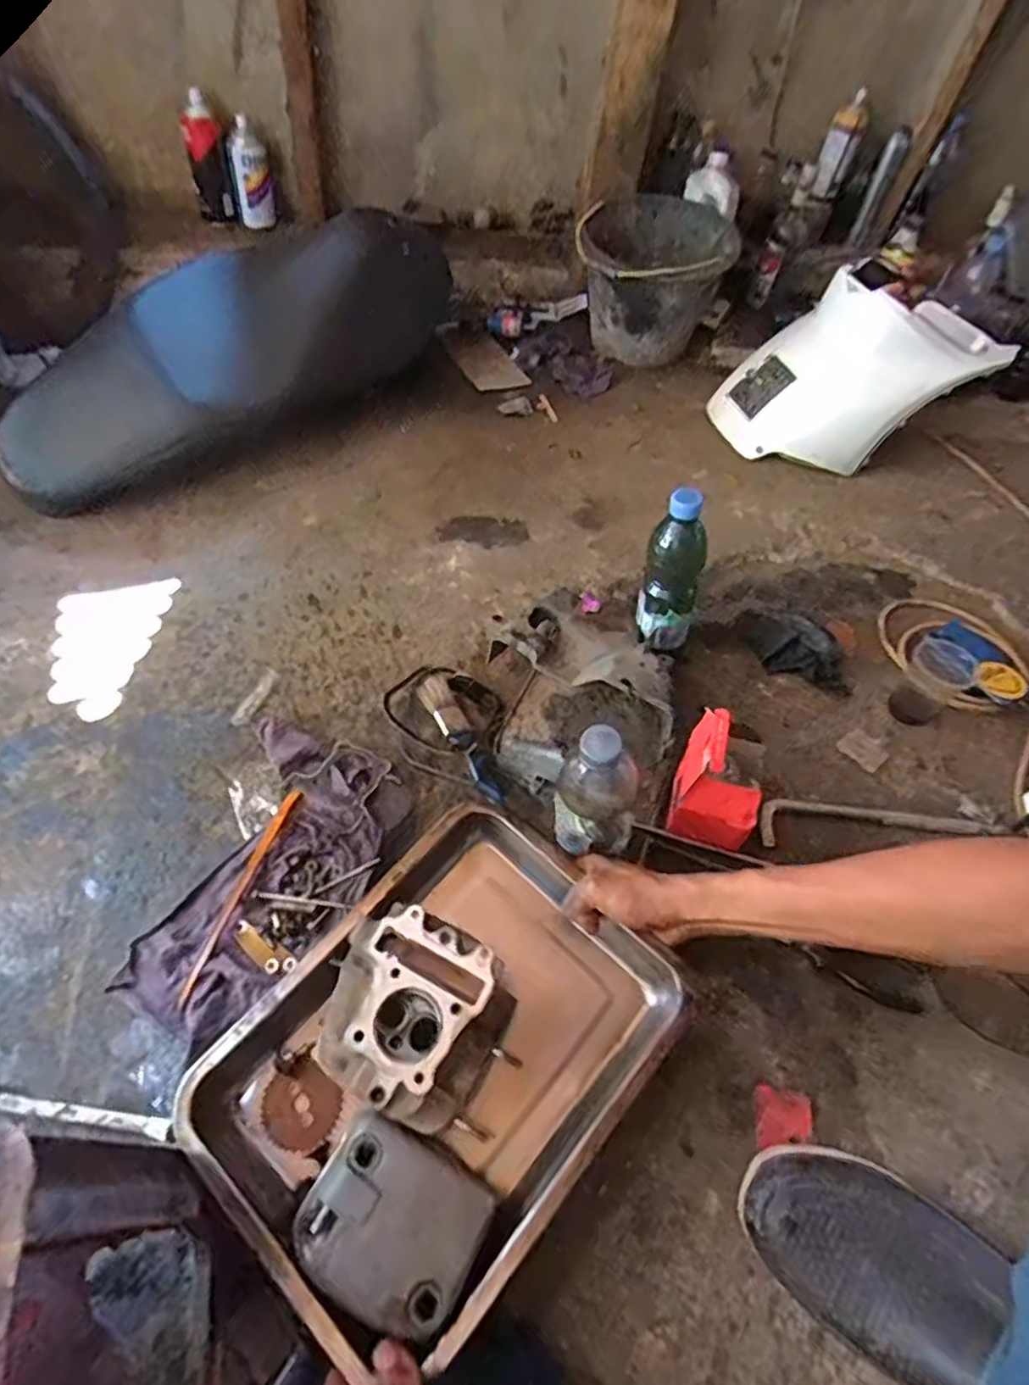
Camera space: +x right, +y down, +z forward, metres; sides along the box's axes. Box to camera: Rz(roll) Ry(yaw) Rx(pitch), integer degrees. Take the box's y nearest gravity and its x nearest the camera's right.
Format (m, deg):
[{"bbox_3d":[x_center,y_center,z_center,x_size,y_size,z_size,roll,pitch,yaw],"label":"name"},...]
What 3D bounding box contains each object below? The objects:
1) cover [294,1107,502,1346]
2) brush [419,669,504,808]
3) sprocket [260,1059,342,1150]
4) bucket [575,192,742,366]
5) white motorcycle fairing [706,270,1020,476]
[{"bbox_3d":[-0.081,0.355,0.452,0.122,0.037,0.096,24,53,11],"label":"cover"},{"bbox_3d":[-0.060,0.049,0.778,0.035,0.017,0.176,-25,59,-20],"label":"brush"},{"bbox_3d":[-0.171,0.331,0.542,0.060,0.006,0.057,32,58,19],"label":"sprocket"},{"bbox_3d":[0.262,-0.775,1.286,0.279,0.200,0.295,11,55,7],"label":"bucket"},{"bbox_3d":[0.542,-0.495,1.082,0.402,0.220,0.150,7,54,4],"label":"white motorcycle fairing"}]

